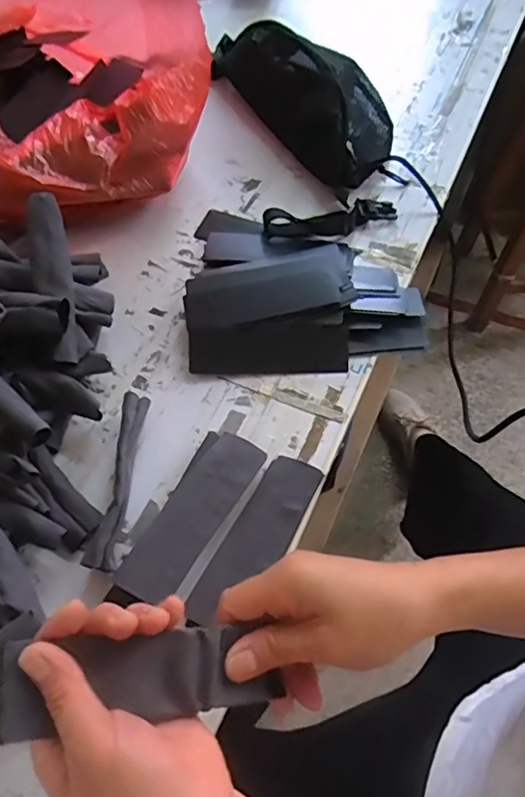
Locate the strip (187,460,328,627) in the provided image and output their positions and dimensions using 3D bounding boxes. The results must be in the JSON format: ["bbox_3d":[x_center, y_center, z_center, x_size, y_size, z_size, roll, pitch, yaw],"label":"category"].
[{"bbox_3d":[-0.004,0.111,0.454,0.046,0.009,0.147,26,64,17],"label":"strip"}]

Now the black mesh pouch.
[{"bbox_3d":[0.057,-0.389,0.704,0.126,0.091,0.306,-29,62,-13],"label":"black mesh pouch"}]

